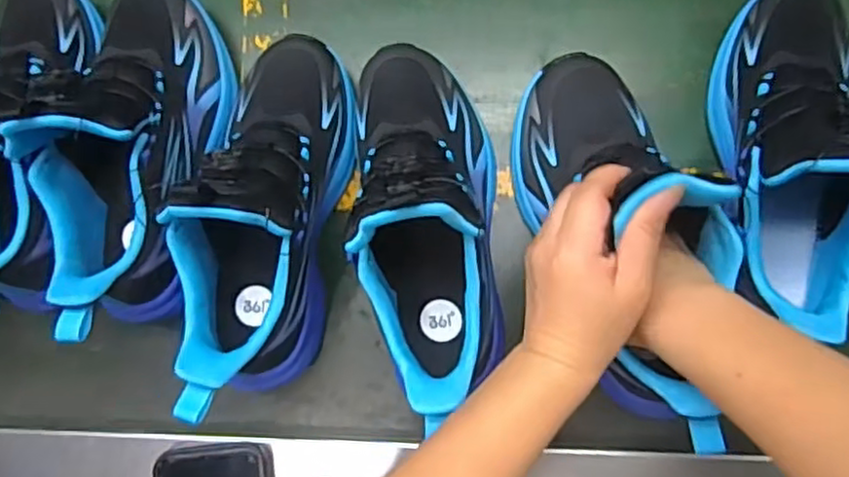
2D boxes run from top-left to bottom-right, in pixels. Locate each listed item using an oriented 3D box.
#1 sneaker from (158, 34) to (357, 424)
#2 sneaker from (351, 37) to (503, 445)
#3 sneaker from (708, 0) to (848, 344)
[{"bbox_3d":[-0.103,-0.016,0.442,0.082,0.141,0.242,10,87,7],"label":"sneaker"},{"bbox_3d":[0.004,-0.012,0.428,0.084,0.149,0.236,-5,86,6],"label":"sneaker"},{"bbox_3d":[0.223,-0.057,0.407,0.089,0.153,0.210,16,88,7],"label":"sneaker"}]

